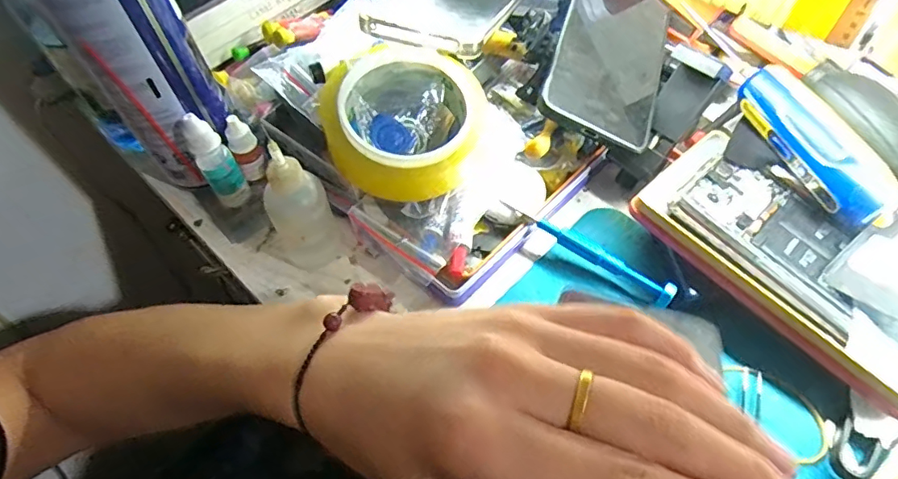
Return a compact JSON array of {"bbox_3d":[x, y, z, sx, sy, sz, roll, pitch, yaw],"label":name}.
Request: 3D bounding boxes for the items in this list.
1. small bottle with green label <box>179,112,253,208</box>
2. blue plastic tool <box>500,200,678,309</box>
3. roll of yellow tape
[{"bbox_3d":[-0.157,-0.053,0.363,0.022,0.077,0.017,-32,61,-18],"label":"small bottle with green label"},{"bbox_3d":[0.089,0.005,0.344,0.116,0.008,0.013,33,63,22],"label":"blue plastic tool"},{"bbox_3d":[-0.026,-0.070,0.352,0.105,0.065,0.093,-12,57,-6],"label":"roll of yellow tape"}]

